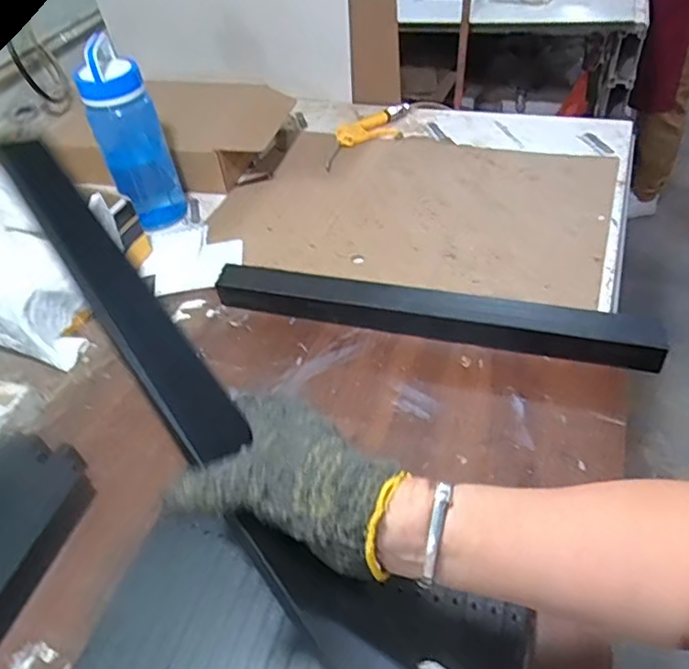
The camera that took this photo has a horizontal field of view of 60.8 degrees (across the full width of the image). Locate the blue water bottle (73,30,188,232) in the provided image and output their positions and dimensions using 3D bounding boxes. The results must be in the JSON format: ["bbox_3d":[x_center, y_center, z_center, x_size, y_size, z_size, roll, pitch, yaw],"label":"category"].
[{"bbox_3d":[-0.342,-0.316,0.946,0.107,0.266,0.107,-18,46,-10],"label":"blue water bottle"}]

